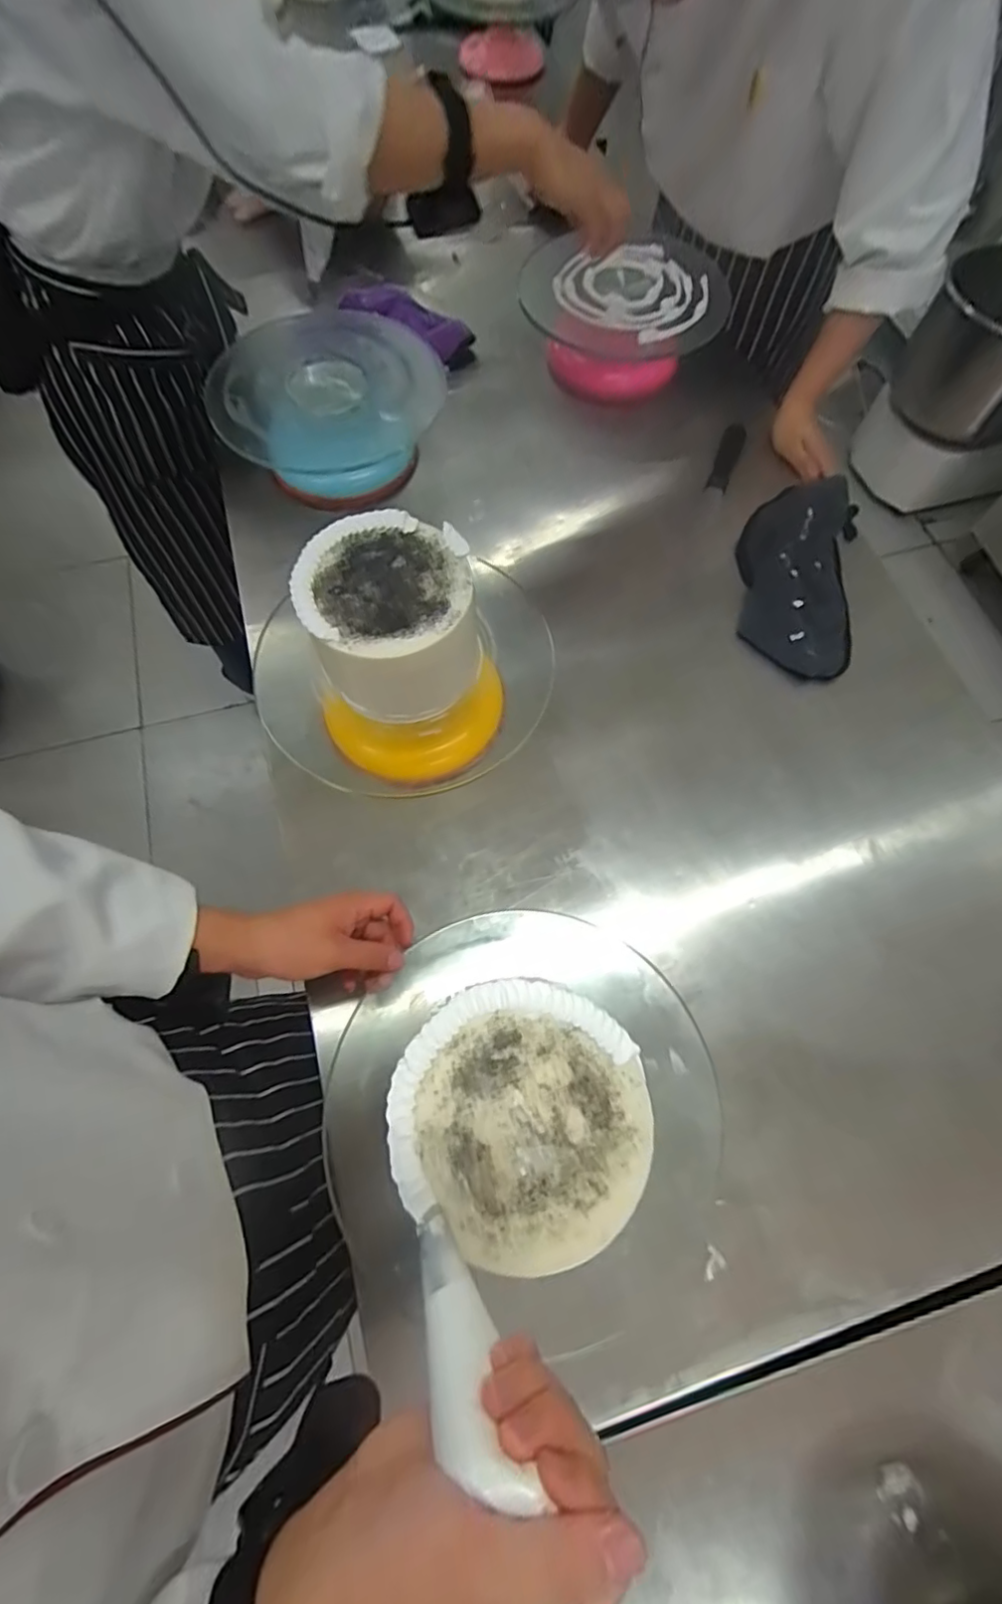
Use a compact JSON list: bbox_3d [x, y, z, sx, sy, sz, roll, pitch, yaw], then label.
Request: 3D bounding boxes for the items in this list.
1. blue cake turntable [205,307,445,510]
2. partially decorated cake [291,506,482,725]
[{"bbox_3d":[-0.213,-0.503,0.754,0.269,0.103,0.275,0,69,-1],"label":"blue cake turntable"},{"bbox_3d":[-0.097,-0.165,0.528,0.141,0.097,0.148,-9,69,-4],"label":"partially decorated cake"}]

